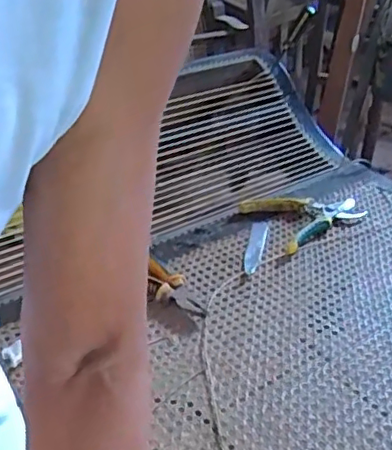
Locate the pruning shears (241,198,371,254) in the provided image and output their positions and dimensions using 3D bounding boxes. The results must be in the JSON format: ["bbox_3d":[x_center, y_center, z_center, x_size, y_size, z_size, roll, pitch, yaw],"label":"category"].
[{"bbox_3d":[0.161,-0.020,0.925,0.164,0.025,0.139,-20,38,-32],"label":"pruning shears"}]

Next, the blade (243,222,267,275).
[{"bbox_3d":[0.086,0.031,0.851,0.023,0.005,0.126,8,32,9],"label":"blade"}]

